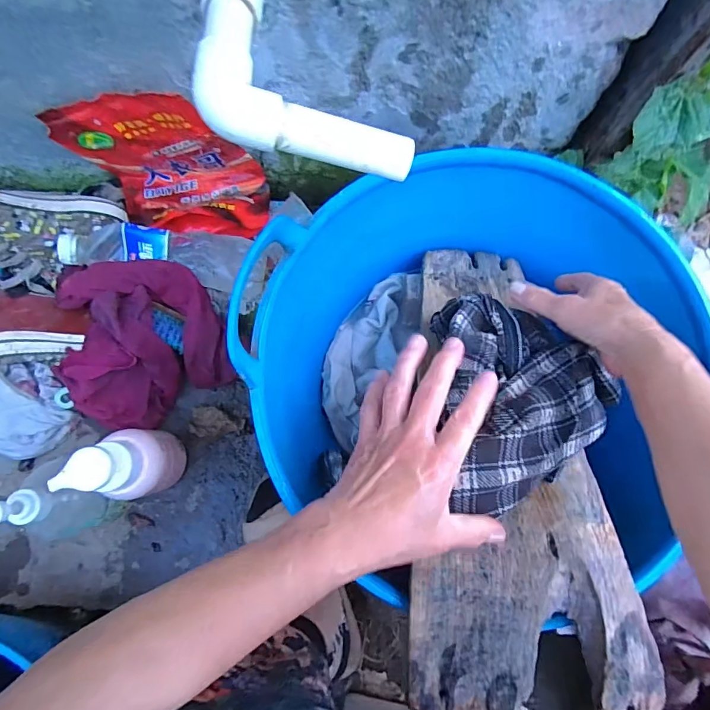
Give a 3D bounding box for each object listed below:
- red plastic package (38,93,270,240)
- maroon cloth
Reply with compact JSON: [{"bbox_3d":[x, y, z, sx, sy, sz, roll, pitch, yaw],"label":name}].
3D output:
[{"bbox_3d":[-0.222,-0.204,0.498,0.222,0.141,0.090,4,79,0],"label":"red plastic package"},{"bbox_3d":[-0.244,-0.019,0.487,0.176,0.066,0.181,-22,80,-5],"label":"maroon cloth"}]

